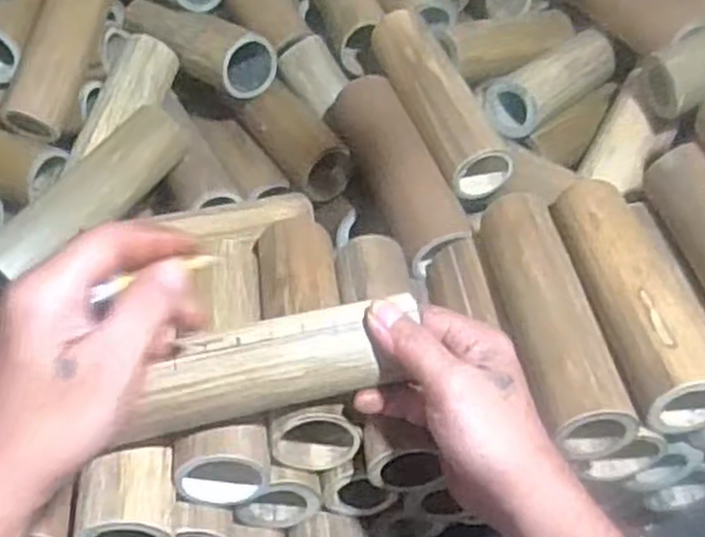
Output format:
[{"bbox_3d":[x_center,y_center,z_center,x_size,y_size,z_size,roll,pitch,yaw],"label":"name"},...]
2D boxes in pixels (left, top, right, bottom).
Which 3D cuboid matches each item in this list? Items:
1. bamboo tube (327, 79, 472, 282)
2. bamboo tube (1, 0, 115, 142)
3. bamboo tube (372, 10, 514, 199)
[{"bbox_3d":[0.034,-0.080,0.612,0.049,0.047,0.179,-17,59,-15],"label":"bamboo tube"},{"bbox_3d":[-0.247,-0.199,0.666,0.048,0.042,0.181,14,78,16],"label":"bamboo tube"},{"bbox_3d":[0.064,-0.139,0.619,0.047,0.047,0.178,-18,63,-16],"label":"bamboo tube"}]

